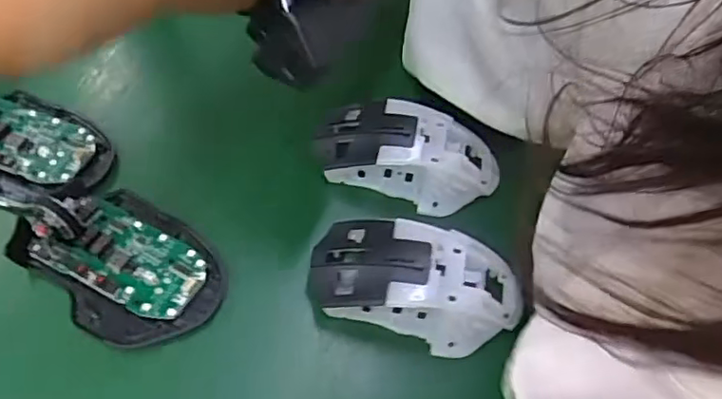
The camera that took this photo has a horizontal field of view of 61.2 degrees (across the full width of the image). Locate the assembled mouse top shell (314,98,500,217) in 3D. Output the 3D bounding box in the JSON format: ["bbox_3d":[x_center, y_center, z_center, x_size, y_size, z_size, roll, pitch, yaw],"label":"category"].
[{"bbox_3d":[0.028,-0.027,0.378,0.110,0.043,0.055,16,57,7],"label":"assembled mouse top shell"}]

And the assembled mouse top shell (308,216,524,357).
[{"bbox_3d":[0.030,0.042,0.323,0.111,0.030,0.059,8,56,2],"label":"assembled mouse top shell"}]

